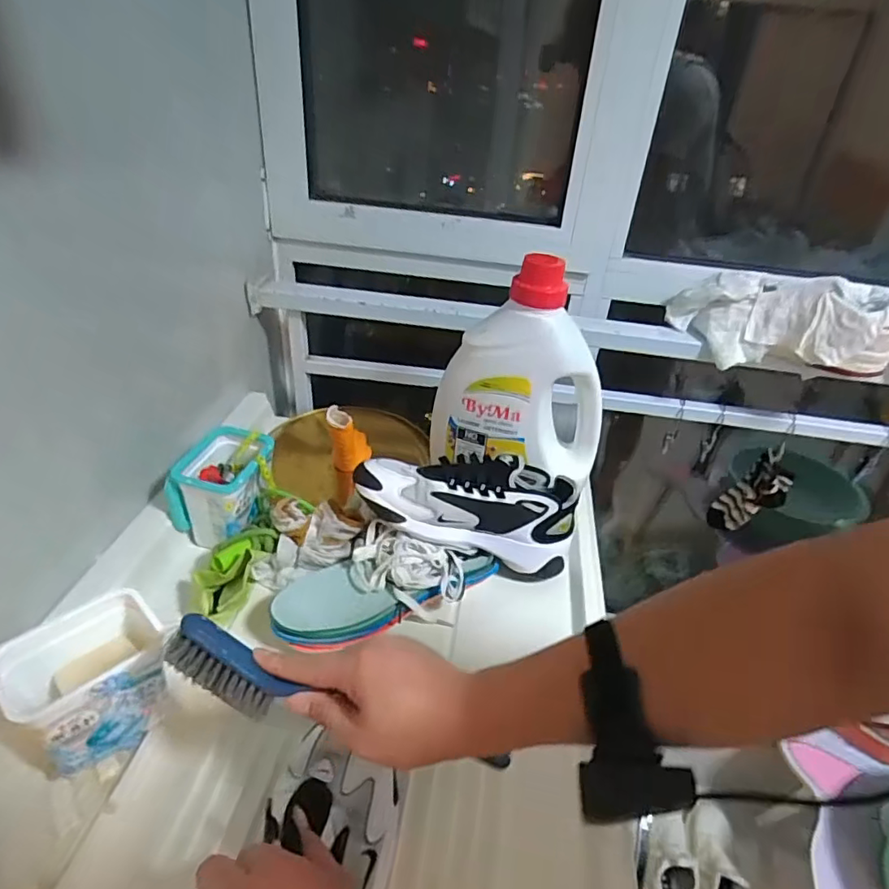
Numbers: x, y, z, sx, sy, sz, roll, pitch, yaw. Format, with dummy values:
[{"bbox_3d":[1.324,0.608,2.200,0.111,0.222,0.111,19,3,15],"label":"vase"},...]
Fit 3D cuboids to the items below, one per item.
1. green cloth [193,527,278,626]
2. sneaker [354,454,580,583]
[{"bbox_3d":[-0.257,0.158,0.664,0.067,0.065,0.114,12,35,10],"label":"green cloth"},{"bbox_3d":[0.029,0.070,0.718,0.277,0.130,0.109,15,33,-11],"label":"sneaker"}]

